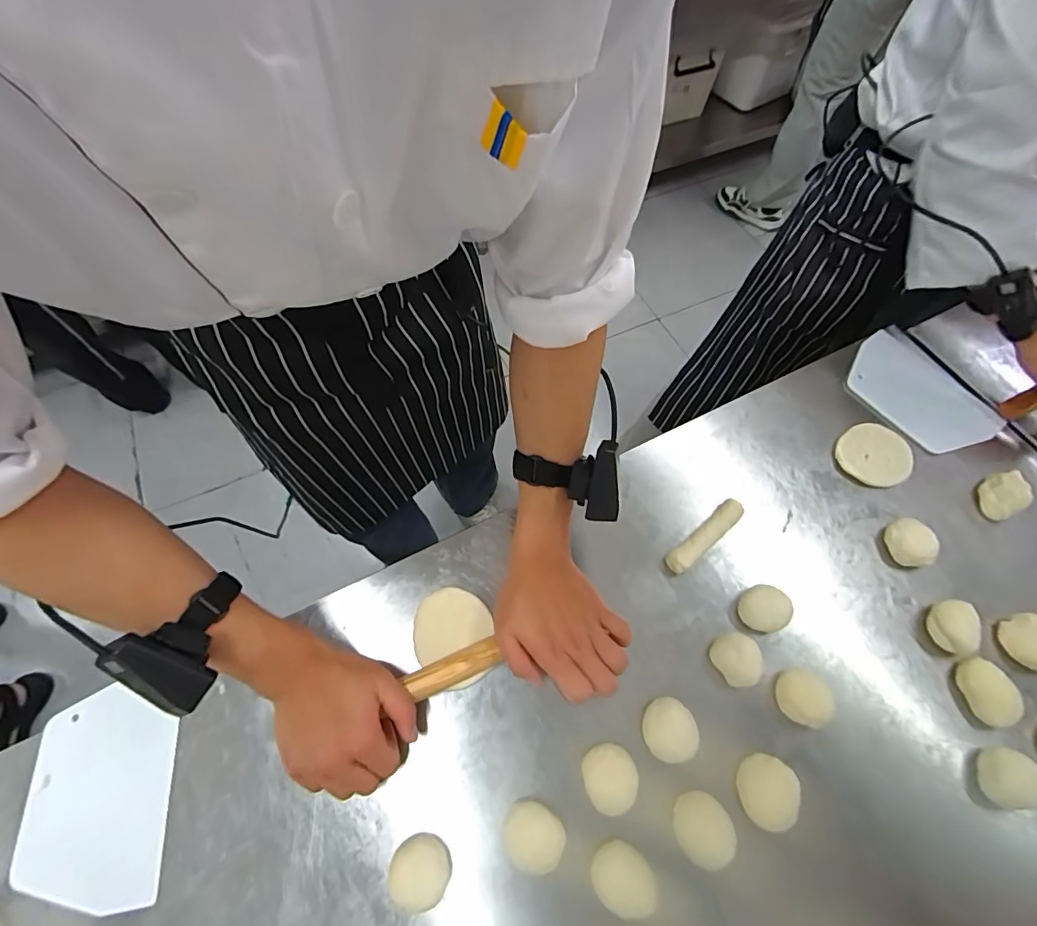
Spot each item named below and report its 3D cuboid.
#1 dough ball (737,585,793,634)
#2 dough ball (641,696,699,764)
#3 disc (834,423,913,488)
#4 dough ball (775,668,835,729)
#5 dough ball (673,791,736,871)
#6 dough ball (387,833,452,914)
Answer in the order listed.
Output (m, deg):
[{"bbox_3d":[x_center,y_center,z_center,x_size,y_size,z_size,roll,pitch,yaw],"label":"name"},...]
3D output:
[{"bbox_3d":[0.253,0.151,0.484,0.045,0.033,0.045,0,64,0],"label":"dough ball"},{"bbox_3d":[0.141,0.250,0.439,0.046,0.023,0.053,-11,67,-7],"label":"dough ball"},{"bbox_3d":[0.441,-0.009,0.578,0.084,0.012,0.085,1,66,-2],"label":"disc"},{"bbox_3d":[0.274,0.223,0.449,0.041,0.030,0.048,22,66,10],"label":"dough ball"},{"bbox_3d":[0.161,0.318,0.405,0.049,0.018,0.050,1,66,-2],"label":"dough ball"},{"bbox_3d":[-0.083,0.343,0.394,0.048,0.026,0.047,1,66,-2],"label":"dough ball"}]

